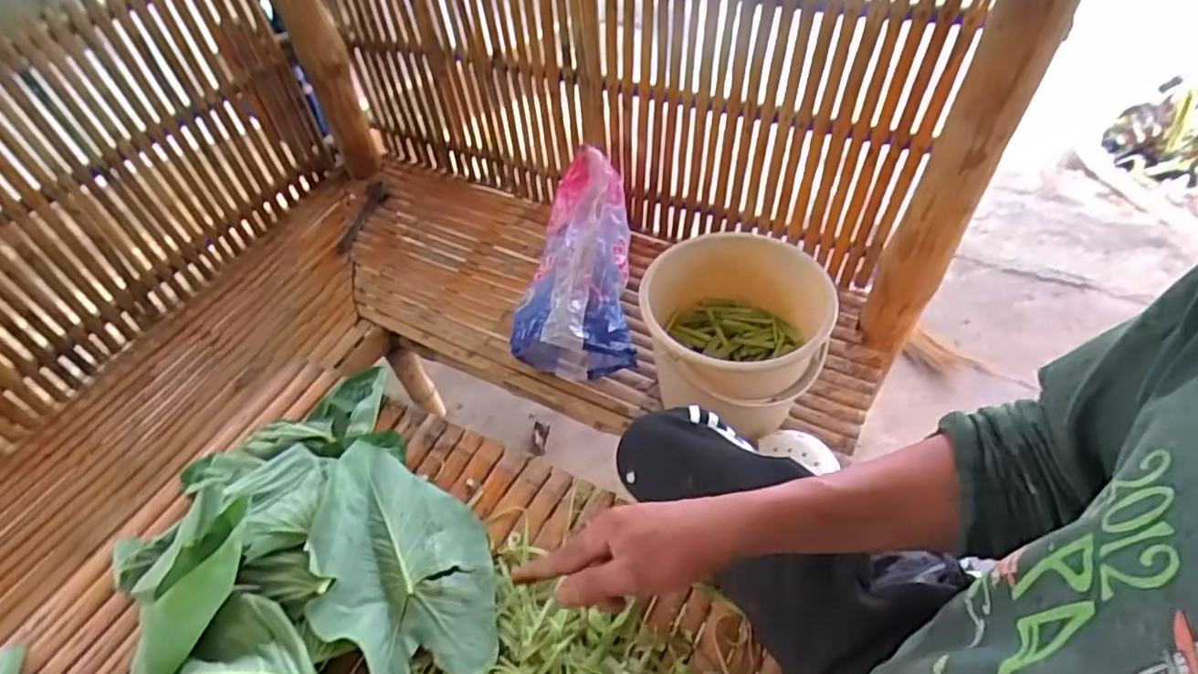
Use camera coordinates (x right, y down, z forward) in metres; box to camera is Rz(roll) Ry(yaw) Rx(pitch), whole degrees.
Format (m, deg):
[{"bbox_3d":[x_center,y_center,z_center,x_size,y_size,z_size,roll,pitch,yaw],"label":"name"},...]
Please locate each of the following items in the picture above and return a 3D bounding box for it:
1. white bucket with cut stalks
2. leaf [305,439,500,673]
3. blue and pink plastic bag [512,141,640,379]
[{"bbox_3d":[0.238,-0.002,1.151,0.300,0.286,0.308,-2,51,3],"label":"white bucket with cut stalks"},{"bbox_3d":[-0.212,0.232,0.681,0.165,0.065,0.268,-18,52,-10],"label":"leaf"},{"bbox_3d":[-0.037,-0.172,1.345,0.234,0.163,0.489,2,64,6],"label":"blue and pink plastic bag"}]

